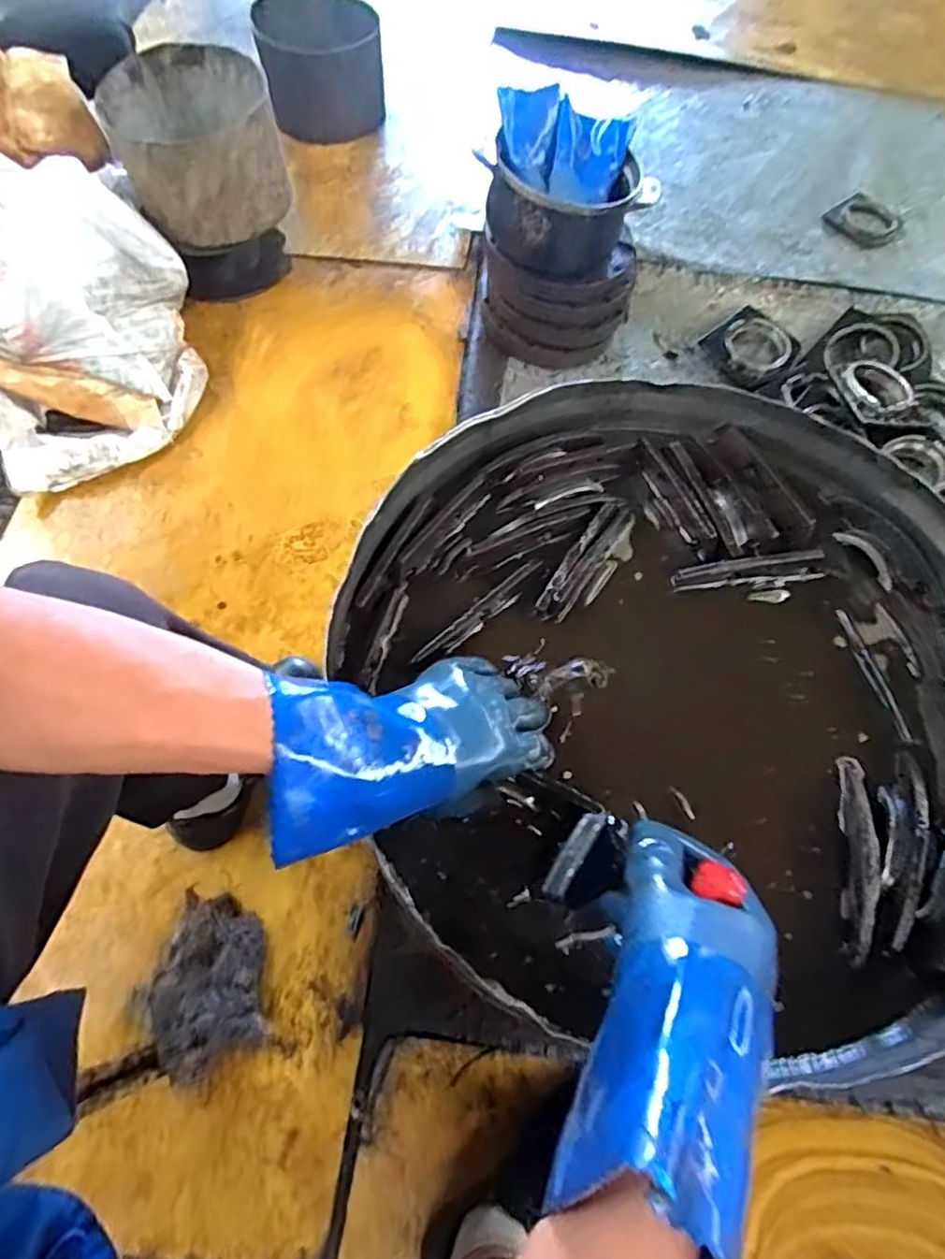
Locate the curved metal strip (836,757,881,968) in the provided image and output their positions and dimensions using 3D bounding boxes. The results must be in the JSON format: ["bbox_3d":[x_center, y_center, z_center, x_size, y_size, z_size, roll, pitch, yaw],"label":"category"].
[{"bbox_3d":[0.302,0.175,0.507,0.017,0.030,0.157,13,64,4],"label":"curved metal strip"}]

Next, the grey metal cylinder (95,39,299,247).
[{"bbox_3d":[-0.503,-0.890,1.210,0.286,0.191,0.278,-23,67,-13],"label":"grey metal cylinder"}]

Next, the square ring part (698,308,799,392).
[{"bbox_3d":[0.532,-0.537,1.236,0.139,0.016,0.151,-37,77,5],"label":"square ring part"}]

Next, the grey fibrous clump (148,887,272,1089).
[{"bbox_3d":[-0.311,0.409,0.762,0.119,0.077,0.198,-12,65,-9],"label":"grey fibrous clump"}]

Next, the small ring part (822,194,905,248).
[{"bbox_3d":[0.910,-0.943,1.500,0.145,0.019,0.166,-33,70,-17],"label":"small ring part"}]

